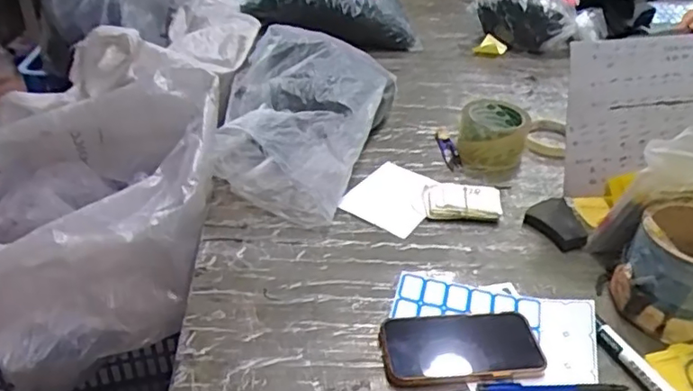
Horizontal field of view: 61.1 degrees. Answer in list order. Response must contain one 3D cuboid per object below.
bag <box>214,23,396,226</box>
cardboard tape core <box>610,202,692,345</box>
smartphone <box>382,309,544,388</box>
[{"bbox_3d":[-0.056,-0.119,0.804,0.186,0.124,0.317,12,36,10],"label":"bag"},{"bbox_3d":[0.344,0.078,0.600,0.110,0.099,0.110,-26,45,-36],"label":"cardboard tape core"},{"bbox_3d":[0.107,0.141,0.558,0.146,0.017,0.083,-2,36,-9],"label":"smartphone"}]

